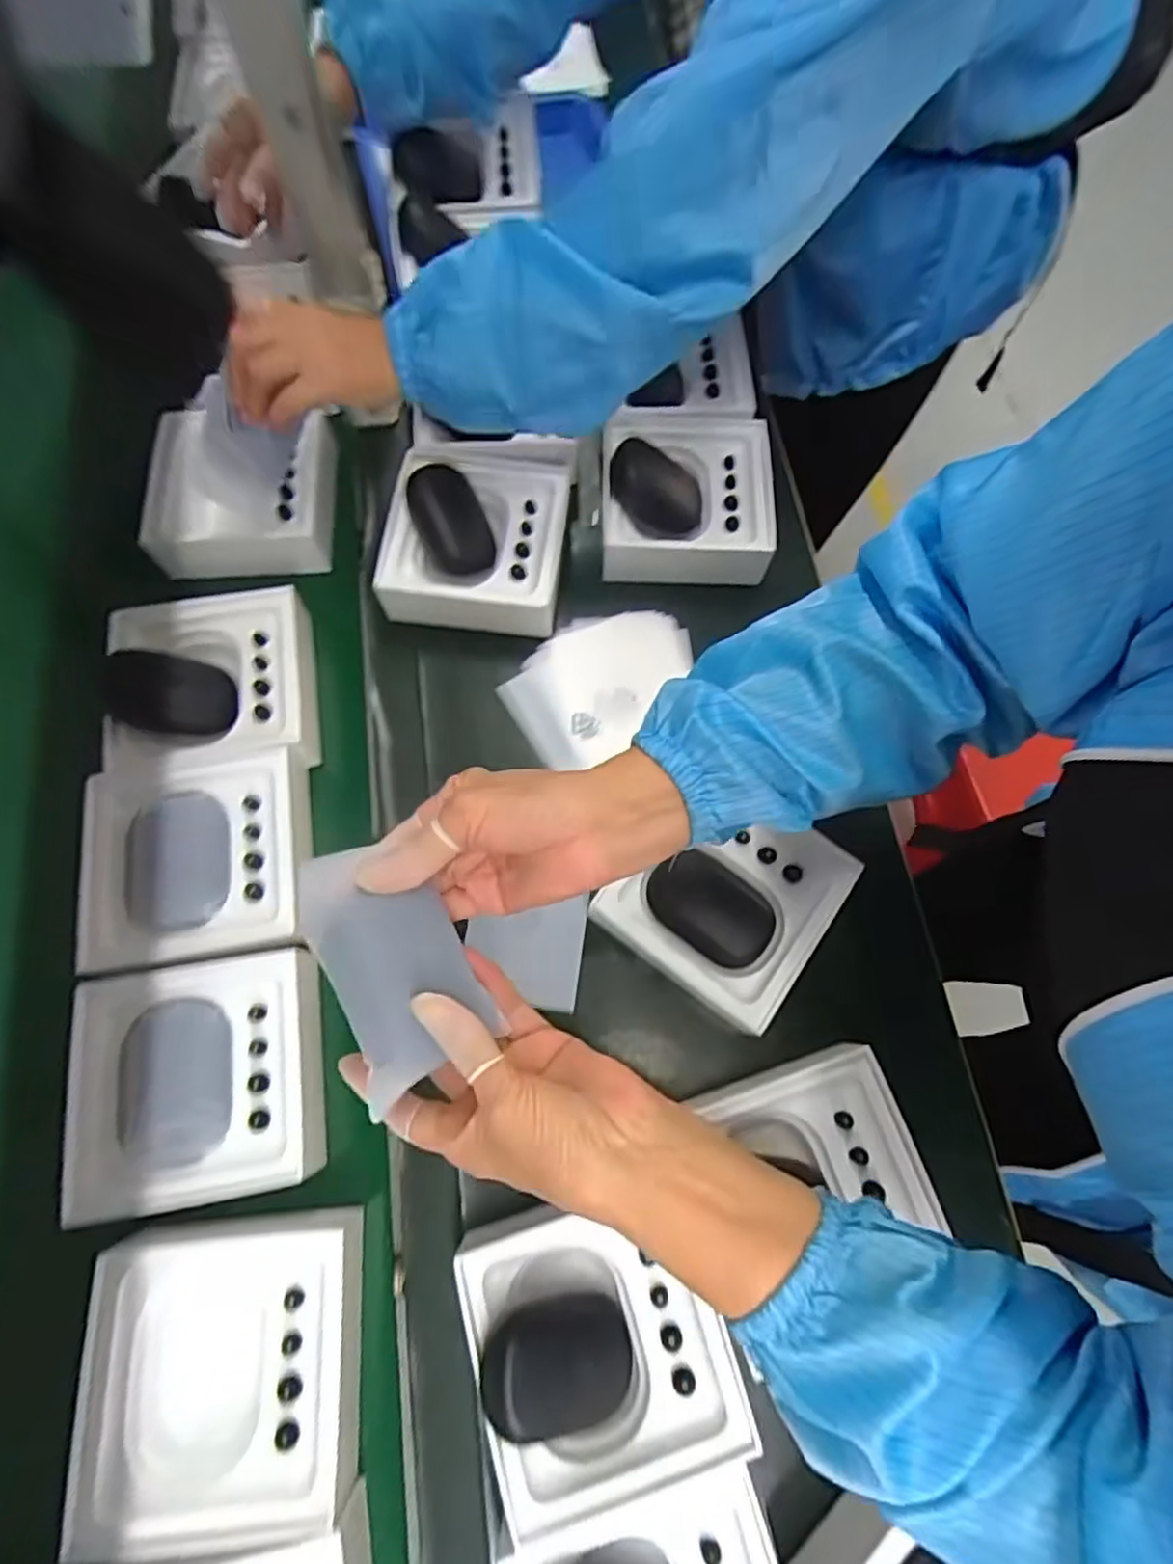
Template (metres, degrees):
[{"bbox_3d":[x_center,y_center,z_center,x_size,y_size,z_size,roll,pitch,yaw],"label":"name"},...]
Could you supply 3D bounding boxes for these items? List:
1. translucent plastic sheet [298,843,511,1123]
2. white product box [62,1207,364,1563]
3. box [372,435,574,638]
[{"bbox_3d":[-0.089,0.081,0.318,0.060,0.016,0.109,-24,92,-24],"label":"translucent plastic sheet"},{"bbox_3d":[-0.203,0.326,0.384,0.139,0.045,0.142,-7,72,-3],"label":"white product box"},{"bbox_3d":[-0.087,-0.204,0.558,0.139,0.054,0.154,6,72,1],"label":"box"}]

